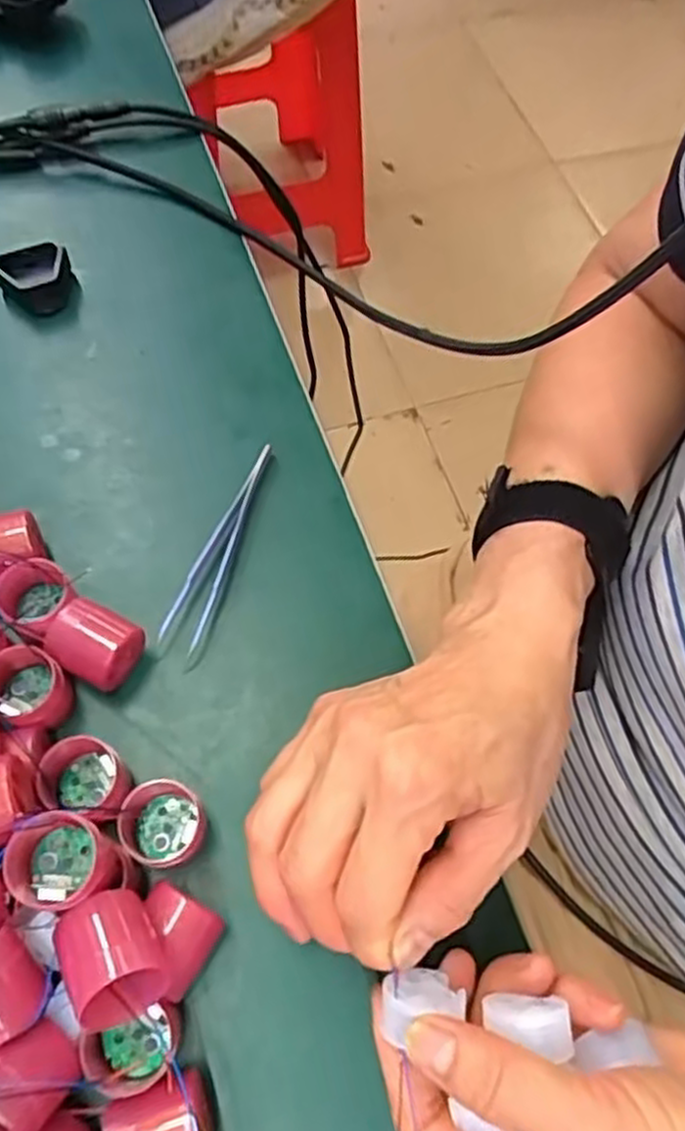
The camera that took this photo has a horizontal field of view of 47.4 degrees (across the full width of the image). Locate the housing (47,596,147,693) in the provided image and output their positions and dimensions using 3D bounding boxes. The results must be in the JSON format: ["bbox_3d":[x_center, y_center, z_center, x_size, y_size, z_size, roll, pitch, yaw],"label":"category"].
[{"bbox_3d":[-0.101,0.034,0.324,0.033,0.029,0.027,29,65,10],"label":"housing"}]

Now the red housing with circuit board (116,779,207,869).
[{"bbox_3d":[-0.067,0.098,0.294,0.029,0.030,0.032,7,64,0],"label":"red housing with circuit board"}]

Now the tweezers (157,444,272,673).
[{"bbox_3d":[-0.058,-0.008,0.356,0.021,0.011,0.110,16,64,4],"label":"tweezers"}]

